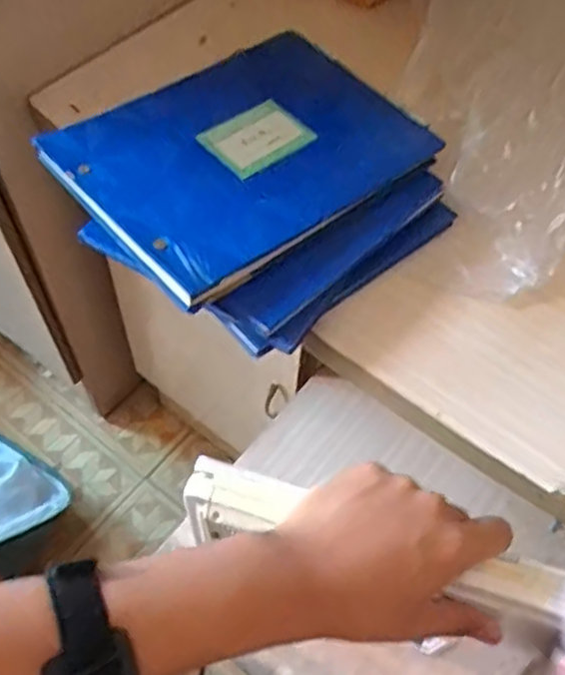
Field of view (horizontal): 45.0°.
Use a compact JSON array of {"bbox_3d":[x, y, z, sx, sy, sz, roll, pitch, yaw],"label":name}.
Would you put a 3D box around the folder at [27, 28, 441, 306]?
[{"bbox_3d":[-0.029,-0.151,0.537,0.264,0.018,0.195,-36,65,-23],"label":"folder"}]

